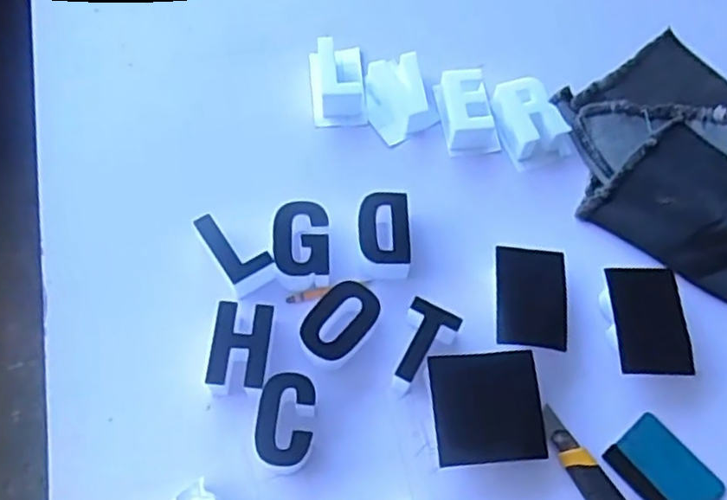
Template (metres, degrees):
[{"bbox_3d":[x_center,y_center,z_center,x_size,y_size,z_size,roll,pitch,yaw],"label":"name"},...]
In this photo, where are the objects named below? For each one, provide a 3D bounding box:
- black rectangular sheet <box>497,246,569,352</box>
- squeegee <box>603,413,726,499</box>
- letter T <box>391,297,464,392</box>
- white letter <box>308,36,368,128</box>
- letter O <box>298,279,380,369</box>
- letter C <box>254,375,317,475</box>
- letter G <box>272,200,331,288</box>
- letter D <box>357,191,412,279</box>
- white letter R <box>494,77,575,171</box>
[{"bbox_3d":[0.173,0.049,0.693,0.071,0.007,0.102,6,70,-4],"label":"black rectangular sheet"},{"bbox_3d":[0.291,0.214,0.657,0.077,0.009,0.096,-33,68,-19],"label":"squeegee"},{"bbox_3d":[0.055,0.096,0.678,0.054,0.037,0.088,31,68,9],"label":"letter T"},{"bbox_3d":[-0.030,-0.206,0.820,0.067,0.043,0.109,-4,65,-6],"label":"white letter"},{"bbox_3d":[-0.024,0.072,0.668,0.055,0.031,0.083,37,68,12],"label":"letter O"},{"bbox_3d":[-0.071,0.161,0.632,0.052,0.039,0.087,4,67,-2],"label":"letter C"},{"bbox_3d":[-0.065,-0.005,0.718,0.059,0.039,0.086,-1,67,-4],"label":"letter G"},{"bbox_3d":[0.022,-0.016,0.722,0.055,0.043,0.087,-3,67,-5],"label":"letter D"},{"bbox_3d":[0.198,-0.156,0.810,0.074,0.042,0.103,-15,69,-10],"label":"white letter R"}]

